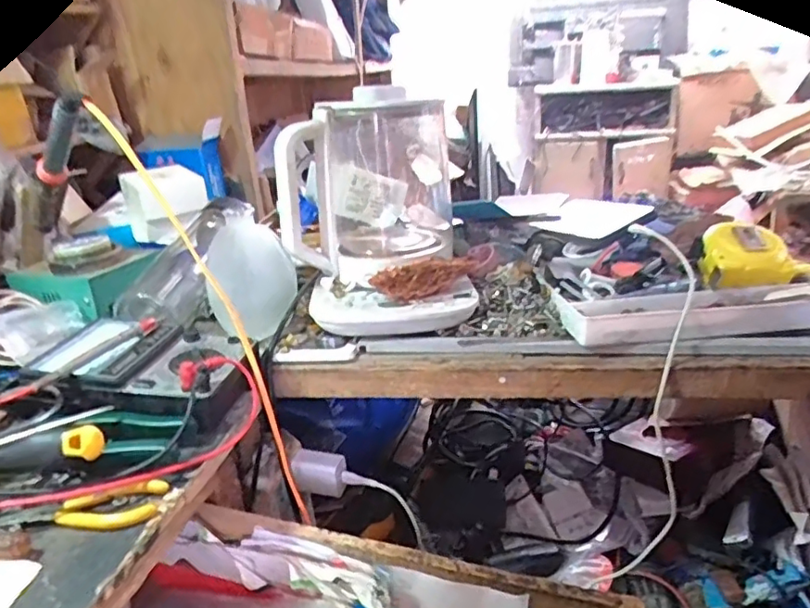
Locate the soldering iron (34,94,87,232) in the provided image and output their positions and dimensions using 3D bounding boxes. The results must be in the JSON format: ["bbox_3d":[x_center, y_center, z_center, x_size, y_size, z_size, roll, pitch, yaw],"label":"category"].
[{"bbox_3d":[-0.336,-0.128,0.584,0.029,0.024,0.225,-25,-10,-43],"label":"soldering iron"}]

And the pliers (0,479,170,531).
[{"bbox_3d":[-0.217,0.142,0.406,0.107,0.012,0.034,-10,22,-14],"label":"pliers"}]

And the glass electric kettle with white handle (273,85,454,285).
[{"bbox_3d":[-0.033,-0.142,0.671,0.157,0.175,0.201,1,22,13],"label":"glass electric kettle with white handle"}]

